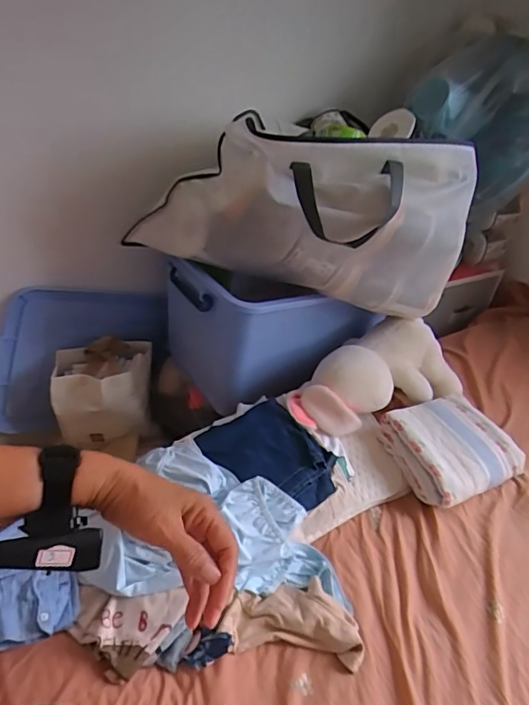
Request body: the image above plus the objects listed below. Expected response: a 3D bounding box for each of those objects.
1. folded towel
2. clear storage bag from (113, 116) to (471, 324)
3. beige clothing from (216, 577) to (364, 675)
[{"bbox_3d":[0.356,0.180,0.940,0.235,0.086,0.197,-17,43,-23],"label":"folded towel"},{"bbox_3d":[0.063,-0.264,0.940,0.633,0.288,0.229,9,40,7],"label":"clear storage bag"},{"bbox_3d":[0.040,0.380,0.701,0.194,0.038,0.102,6,39,2],"label":"beige clothing"}]

